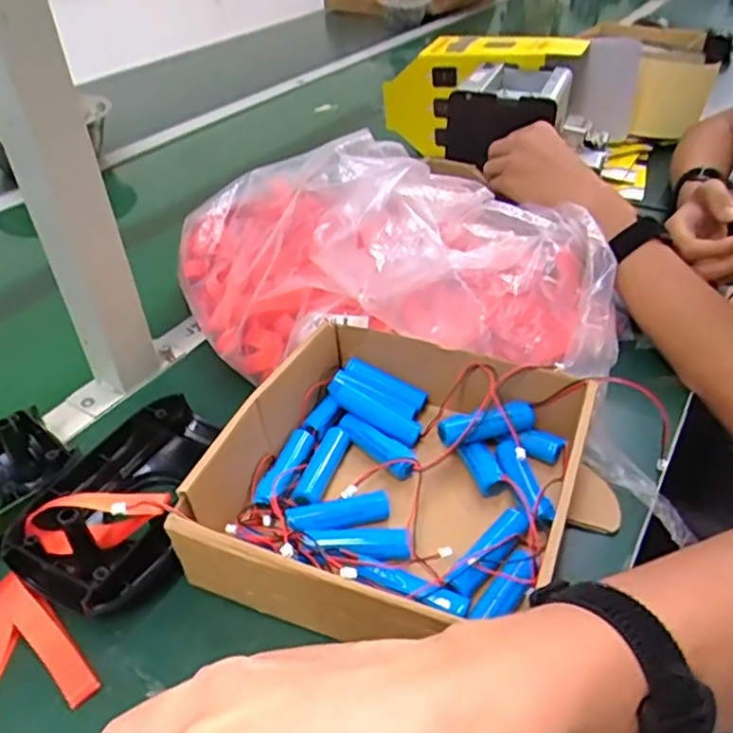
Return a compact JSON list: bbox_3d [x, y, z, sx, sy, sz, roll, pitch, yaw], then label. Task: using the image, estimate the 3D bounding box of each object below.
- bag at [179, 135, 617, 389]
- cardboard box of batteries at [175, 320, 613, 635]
[{"bbox_3d":[0.018,-0.105,0.540,0.367,0.131,0.219,3,39,7],"label":"bag"},{"bbox_3d":[0.031,0.072,0.403,0.230,0.061,0.210,13,41,19],"label":"cardboard box of batteries"}]

